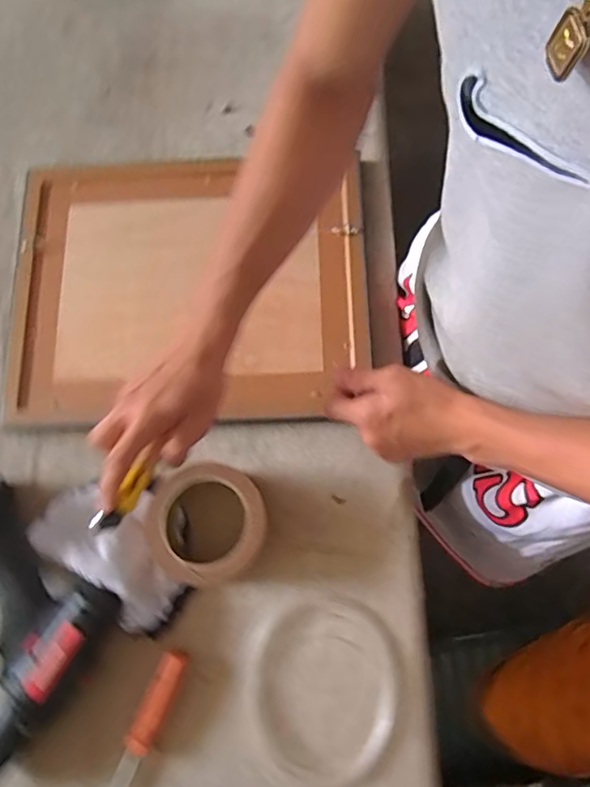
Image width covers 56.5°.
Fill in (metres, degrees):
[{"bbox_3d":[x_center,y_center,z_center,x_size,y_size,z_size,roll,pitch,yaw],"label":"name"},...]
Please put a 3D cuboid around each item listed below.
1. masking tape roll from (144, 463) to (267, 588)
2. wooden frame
[{"bbox_3d":[-0.081,0.124,0.513,0.103,0.054,0.110,0,76,1],"label":"masking tape roll"},{"bbox_3d":[-0.112,-0.121,0.597,0.382,0.015,0.302,-1,76,1],"label":"wooden frame"}]

